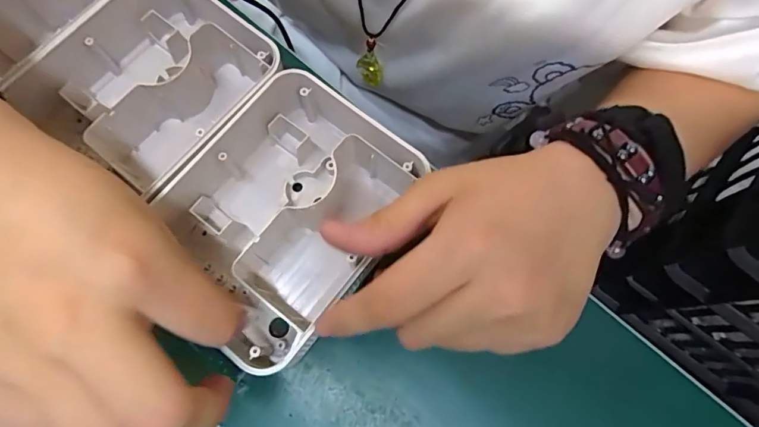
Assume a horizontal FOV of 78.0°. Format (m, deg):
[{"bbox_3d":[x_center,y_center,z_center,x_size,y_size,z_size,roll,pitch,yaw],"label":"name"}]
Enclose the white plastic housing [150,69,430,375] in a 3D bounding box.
[{"bbox_3d":[-0.050,-0.006,0.243,0.095,0.041,0.130,36,76,9],"label":"white plastic housing"}]

